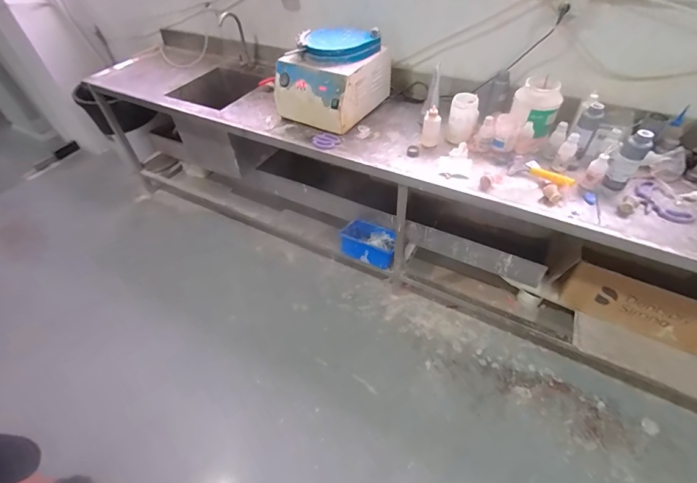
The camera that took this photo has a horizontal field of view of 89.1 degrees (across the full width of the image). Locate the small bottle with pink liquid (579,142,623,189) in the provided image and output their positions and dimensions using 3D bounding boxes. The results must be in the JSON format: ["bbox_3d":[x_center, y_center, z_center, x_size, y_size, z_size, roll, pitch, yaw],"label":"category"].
[{"bbox_3d":[0.772,-0.228,1.097,0.047,0.157,0.040,31,56,27],"label":"small bottle with pink liquid"}]

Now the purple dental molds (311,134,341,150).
[{"bbox_3d":[-0.093,-0.405,1.425,0.090,0.023,0.095,-1,48,1],"label":"purple dental molds"}]

